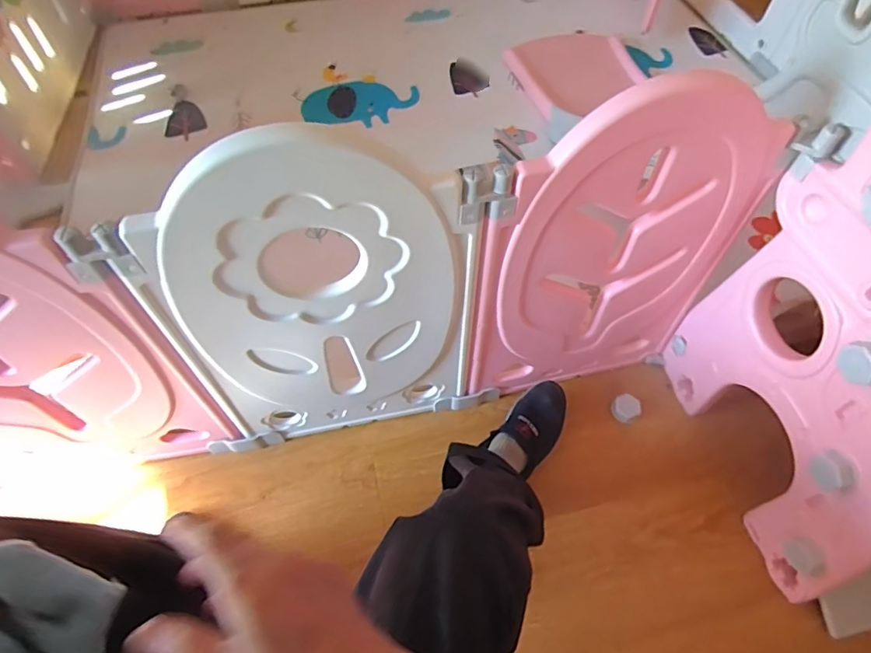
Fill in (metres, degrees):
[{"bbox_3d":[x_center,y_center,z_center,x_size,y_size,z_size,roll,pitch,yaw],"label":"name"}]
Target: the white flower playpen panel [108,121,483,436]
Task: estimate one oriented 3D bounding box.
[{"bbox_3d":[-0.143,-0.007,0.690,0.387,0.561,0.055,-11,59,-8],"label":"white flower playpen panel"}]

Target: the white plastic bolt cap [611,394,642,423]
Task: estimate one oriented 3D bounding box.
[{"bbox_3d":[0.359,0.153,0.960,0.055,0.014,0.045,-24,61,-15],"label":"white plastic bolt cap"}]

